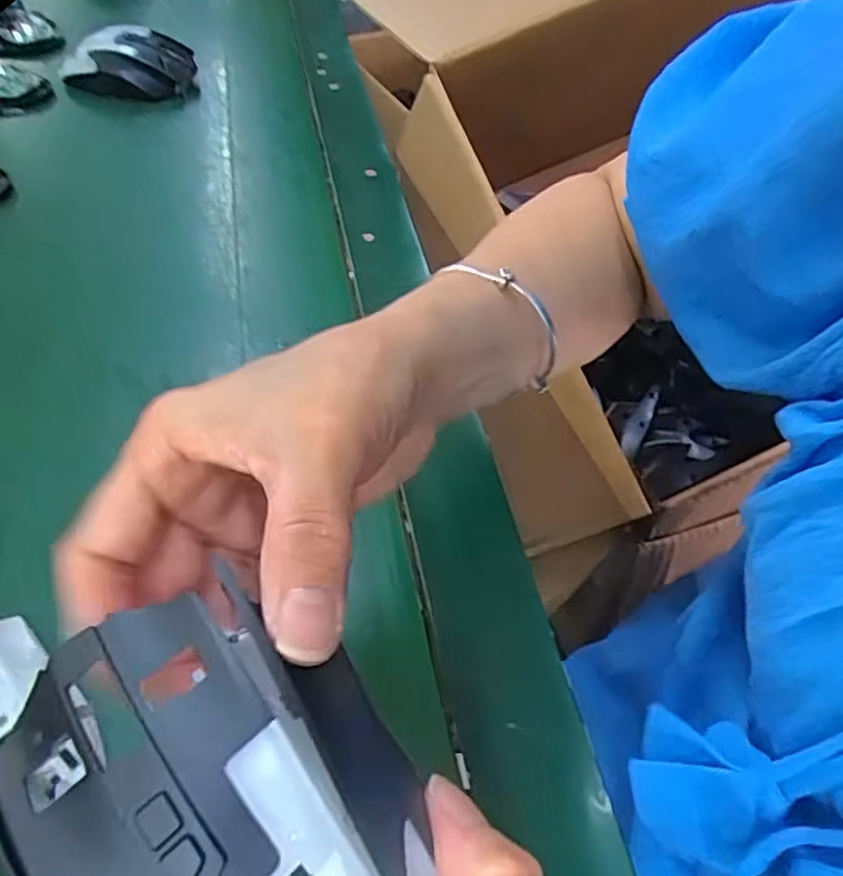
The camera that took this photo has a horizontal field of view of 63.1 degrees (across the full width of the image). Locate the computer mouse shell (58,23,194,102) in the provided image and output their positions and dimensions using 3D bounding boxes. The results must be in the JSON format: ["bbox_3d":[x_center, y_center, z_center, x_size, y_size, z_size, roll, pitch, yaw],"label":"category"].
[{"bbox_3d":[-0.255,-0.324,0.595,0.109,0.044,0.056,-5,48,-7],"label":"computer mouse shell"}]

